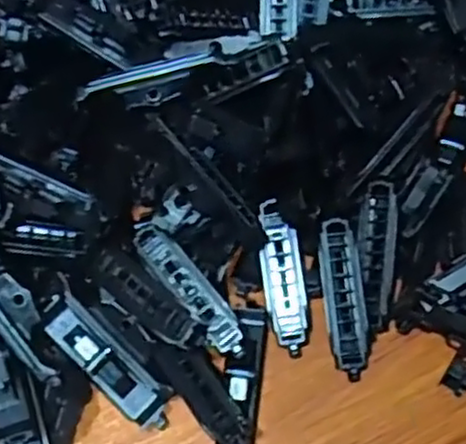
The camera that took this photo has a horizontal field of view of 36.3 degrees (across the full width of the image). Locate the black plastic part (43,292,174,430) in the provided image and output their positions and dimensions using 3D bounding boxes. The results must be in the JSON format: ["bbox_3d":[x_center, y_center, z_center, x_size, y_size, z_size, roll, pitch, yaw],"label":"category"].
[{"bbox_3d":[-0.059,0.066,0.338,0.077,0.013,0.022,46,70,2],"label":"black plastic part"}]

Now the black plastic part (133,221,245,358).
[{"bbox_3d":[-0.022,0.030,0.344,0.016,0.006,0.080,-34,66,-18],"label":"black plastic part"}]

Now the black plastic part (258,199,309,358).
[{"bbox_3d":[0.026,0.028,0.363,0.020,0.008,0.077,-7,77,-4],"label":"black plastic part"}]

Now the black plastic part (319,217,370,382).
[{"bbox_3d":[0.056,0.038,0.356,0.019,0.008,0.078,-5,78,-3],"label":"black plastic part"}]

